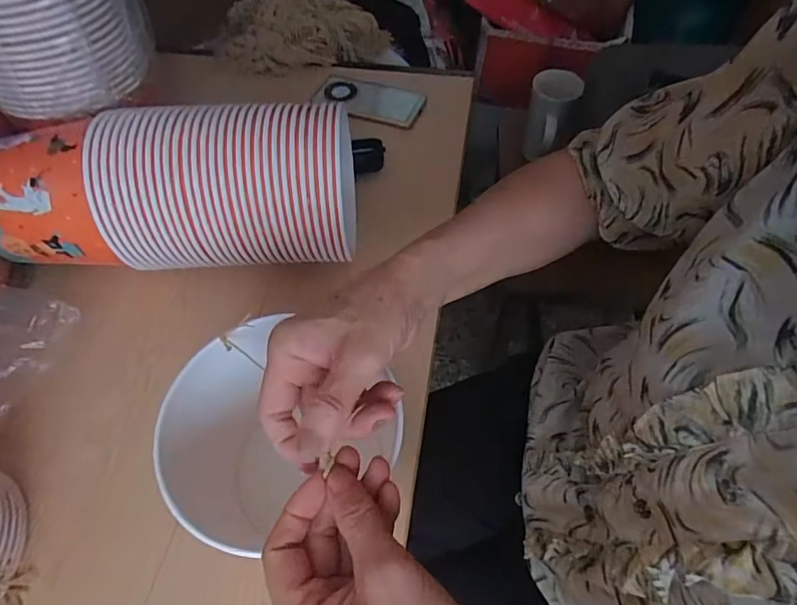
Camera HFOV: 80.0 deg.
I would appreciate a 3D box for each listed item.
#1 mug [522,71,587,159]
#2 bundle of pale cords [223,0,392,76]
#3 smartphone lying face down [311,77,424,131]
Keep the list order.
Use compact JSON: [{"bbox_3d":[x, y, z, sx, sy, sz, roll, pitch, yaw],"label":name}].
[{"bbox_3d":[0.257,-0.320,0.810,0.081,0.106,0.090,14,59,11],"label":"mug"},{"bbox_3d":[-0.157,-0.441,0.777,0.277,0.090,0.148,-3,58,0],"label":"bundle of pale cords"},{"bbox_3d":[-0.043,-0.307,0.717,0.157,0.016,0.080,17,60,2],"label":"smartphone lying face down"}]

